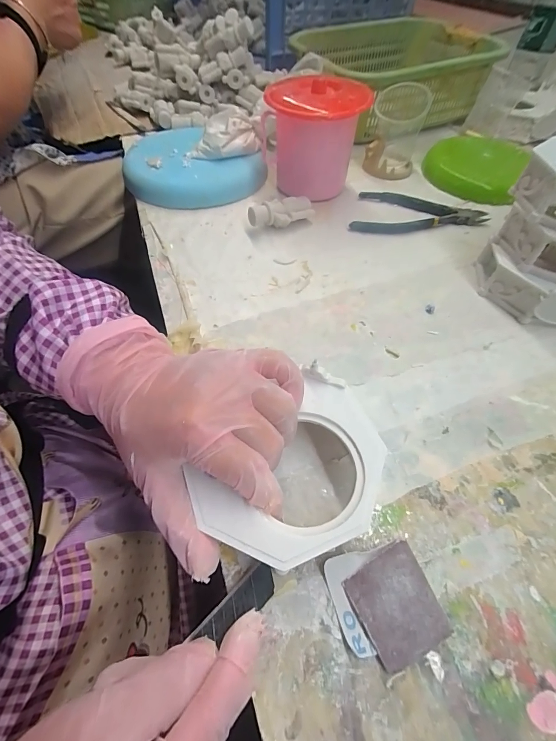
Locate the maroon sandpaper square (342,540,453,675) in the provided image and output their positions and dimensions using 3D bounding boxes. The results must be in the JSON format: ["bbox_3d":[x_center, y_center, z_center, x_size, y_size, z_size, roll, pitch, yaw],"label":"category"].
[{"bbox_3d":[0.064,0.127,0.179,0.043,0.004,0.045,-27,57,-7],"label":"maroon sandpaper square"}]

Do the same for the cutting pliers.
[{"bbox_3d":[0.168,-0.188,0.394,0.159,0.010,0.078,6,57,3],"label":"cutting pliers"}]

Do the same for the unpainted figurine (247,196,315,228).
[{"bbox_3d":[0.005,-0.175,0.370,0.075,0.028,0.019,-23,60,-15],"label":"unpainted figurine"}]

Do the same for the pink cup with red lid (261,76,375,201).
[{"bbox_3d":[0.040,-0.265,0.384,0.114,0.106,0.117,1,57,-1],"label":"pink cup with red lid"}]

